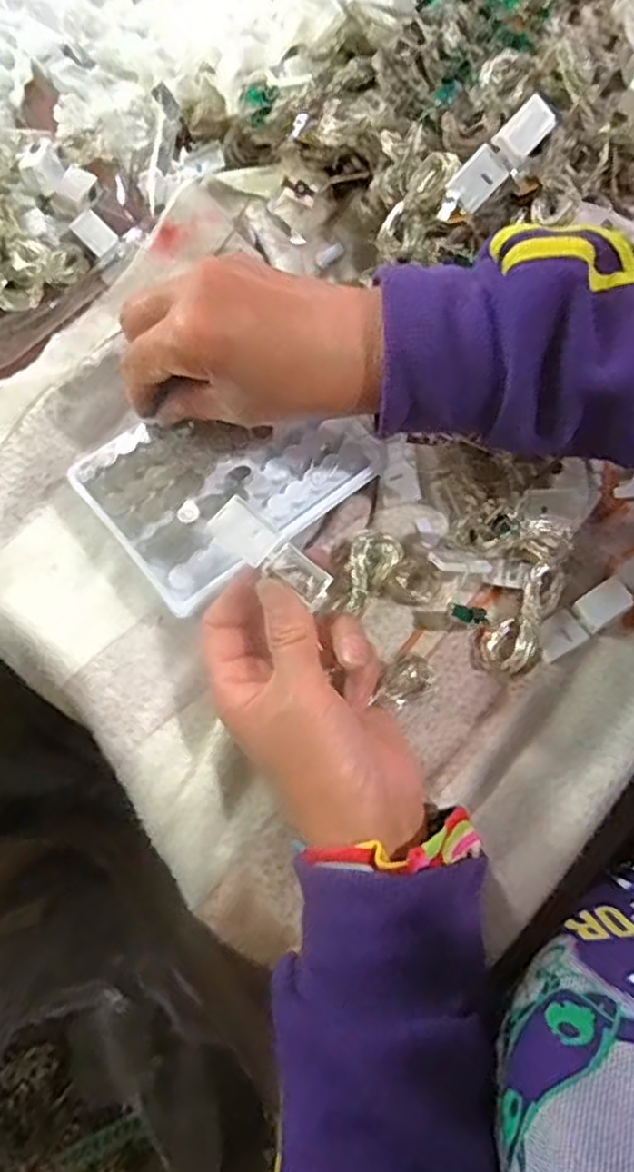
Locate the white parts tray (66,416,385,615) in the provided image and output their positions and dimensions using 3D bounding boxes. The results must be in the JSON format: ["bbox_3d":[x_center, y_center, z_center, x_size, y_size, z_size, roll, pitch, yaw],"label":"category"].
[{"bbox_3d":[-0.041,-0.058,0.359,0.131,0.011,0.088,-38,77,-13],"label":"white parts tray"}]

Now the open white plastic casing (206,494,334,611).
[{"bbox_3d":[-0.019,-0.014,0.311,0.056,0.013,0.019,38,74,-11],"label":"open white plastic casing"}]

